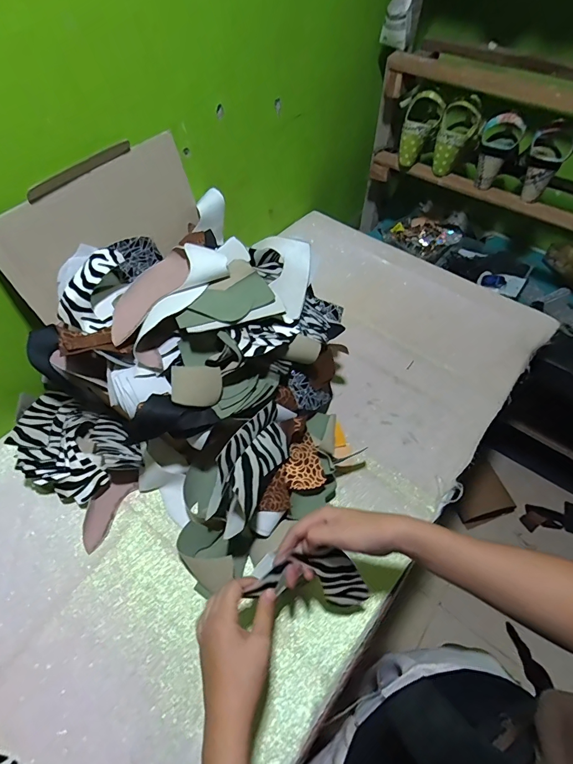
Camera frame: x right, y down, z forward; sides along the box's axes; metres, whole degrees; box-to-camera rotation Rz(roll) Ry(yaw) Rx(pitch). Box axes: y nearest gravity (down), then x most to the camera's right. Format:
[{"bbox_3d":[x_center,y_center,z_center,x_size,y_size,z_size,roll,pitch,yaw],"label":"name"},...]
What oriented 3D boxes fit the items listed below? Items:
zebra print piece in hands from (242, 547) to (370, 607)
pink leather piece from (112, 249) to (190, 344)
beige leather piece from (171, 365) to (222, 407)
[{"bbox_3d":[0.031,0.219,0.439,0.129,0.082,0.056,4,56,0],"label":"zebra print piece in hands"},{"bbox_3d":[-0.189,-0.119,0.535,0.061,0.031,0.146,33,59,21],"label":"pink leather piece"},{"bbox_3d":[-0.113,0.005,0.498,0.061,0.006,0.051,3,101,-5],"label":"beige leather piece"}]

